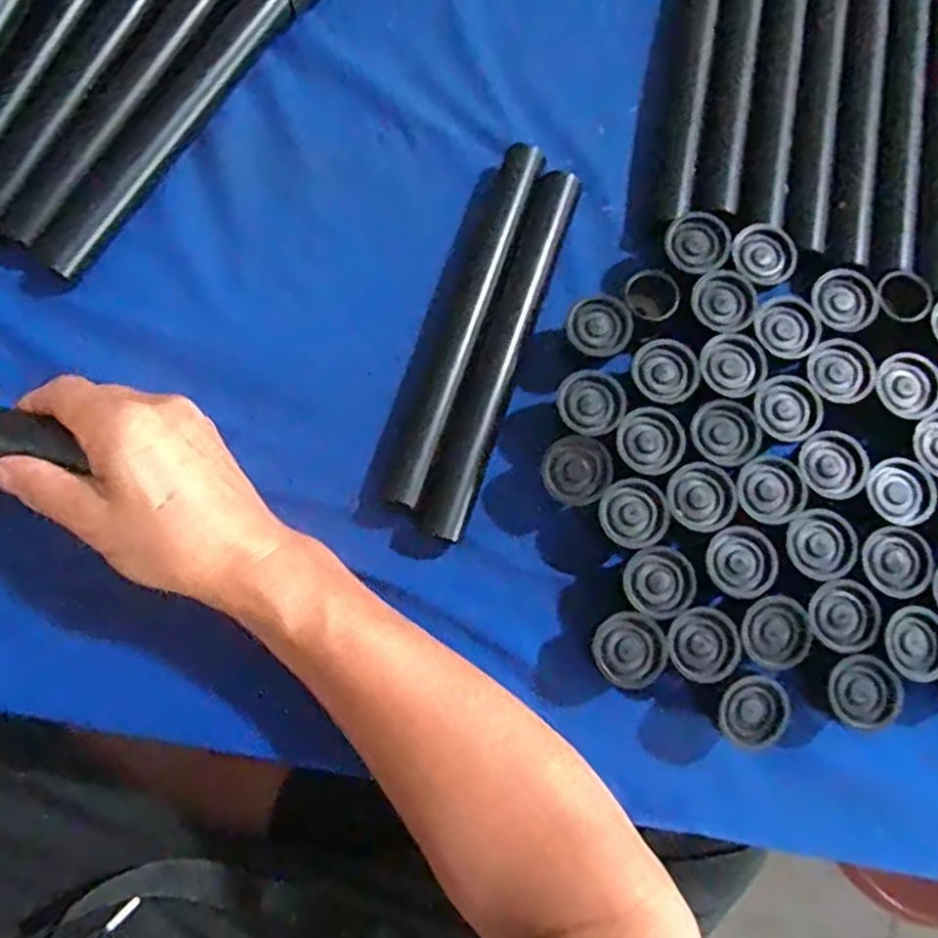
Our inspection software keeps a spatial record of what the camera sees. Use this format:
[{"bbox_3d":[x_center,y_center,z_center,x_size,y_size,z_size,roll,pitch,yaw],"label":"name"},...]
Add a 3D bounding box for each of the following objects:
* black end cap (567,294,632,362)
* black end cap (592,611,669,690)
[{"bbox_3d":[0.071,-0.075,0.376,0.033,0.023,0.033,0,79,-1],"label":"black end cap"},{"bbox_3d":[0.079,0.091,0.345,0.034,0.028,0.034,0,79,-1],"label":"black end cap"}]

